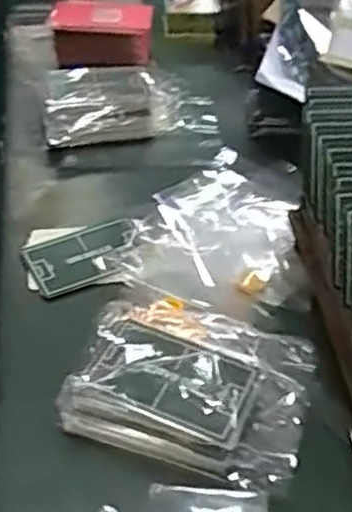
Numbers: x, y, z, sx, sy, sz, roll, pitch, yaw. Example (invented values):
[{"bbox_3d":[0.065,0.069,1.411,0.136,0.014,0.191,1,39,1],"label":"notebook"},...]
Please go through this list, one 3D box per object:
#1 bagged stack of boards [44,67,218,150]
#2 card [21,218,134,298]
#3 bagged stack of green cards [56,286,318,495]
[{"bbox_3d":[-0.043,-0.135,0.599,0.147,0.039,0.084,-9,43,-10],"label":"bagged stack of boards"},{"bbox_3d":[-0.064,-0.002,0.480,0.076,0.010,0.055,-19,46,-20],"label":"card"},{"bbox_3d":[0.010,0.069,0.372,0.120,0.035,0.086,11,43,11],"label":"bagged stack of green cards"}]

